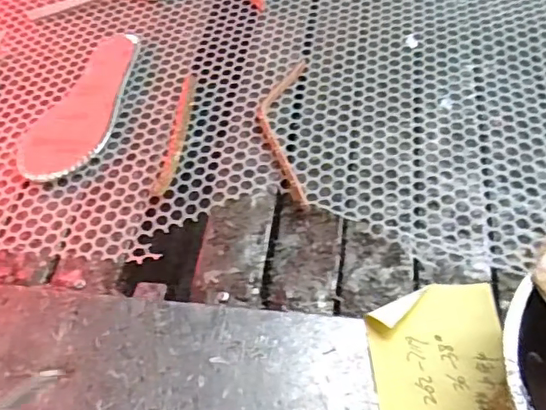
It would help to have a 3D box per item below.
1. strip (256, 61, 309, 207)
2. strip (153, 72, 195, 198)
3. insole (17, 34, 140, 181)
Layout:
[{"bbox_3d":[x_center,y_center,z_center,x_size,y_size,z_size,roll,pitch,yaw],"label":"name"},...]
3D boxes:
[{"bbox_3d":[0.009,-0.084,0.601,0.052,0.009,0.198,-1,56,4],"label":"strip"},{"bbox_3d":[-0.102,-0.082,0.610,0.020,0.004,0.170,3,56,7],"label":"strip"},{"bbox_3d":[-0.206,-0.118,0.642,0.086,0.008,0.229,14,58,14],"label":"insole"}]

